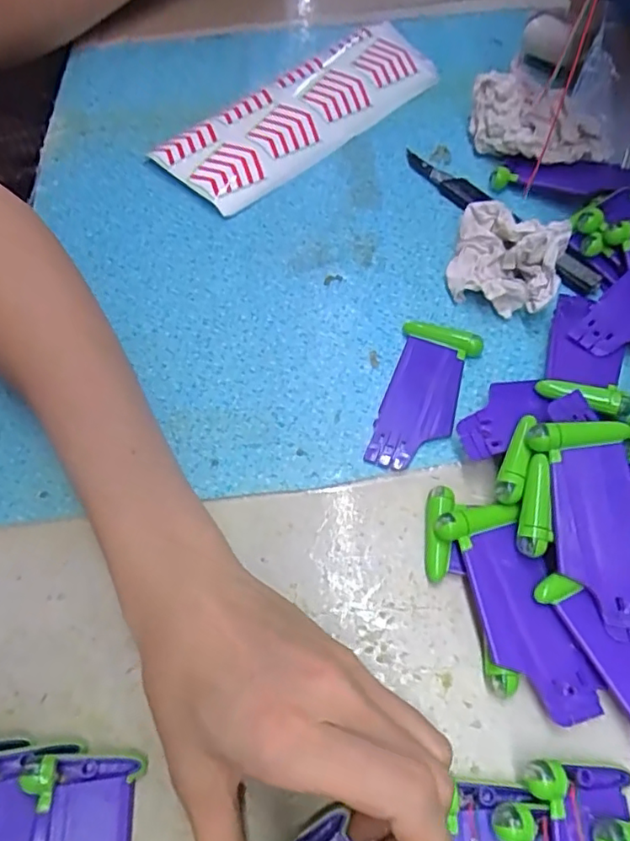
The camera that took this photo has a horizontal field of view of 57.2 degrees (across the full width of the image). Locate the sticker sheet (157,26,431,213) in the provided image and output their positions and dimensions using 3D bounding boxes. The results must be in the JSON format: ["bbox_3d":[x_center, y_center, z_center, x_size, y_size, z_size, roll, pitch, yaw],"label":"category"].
[{"bbox_3d":[-0.005,-0.240,0.435,0.093,0.020,0.225,38,69,23],"label":"sticker sheet"}]

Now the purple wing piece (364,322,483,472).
[{"bbox_3d":[0.057,-0.013,0.306,0.039,0.009,0.087,18,62,14],"label":"purple wing piece"}]

